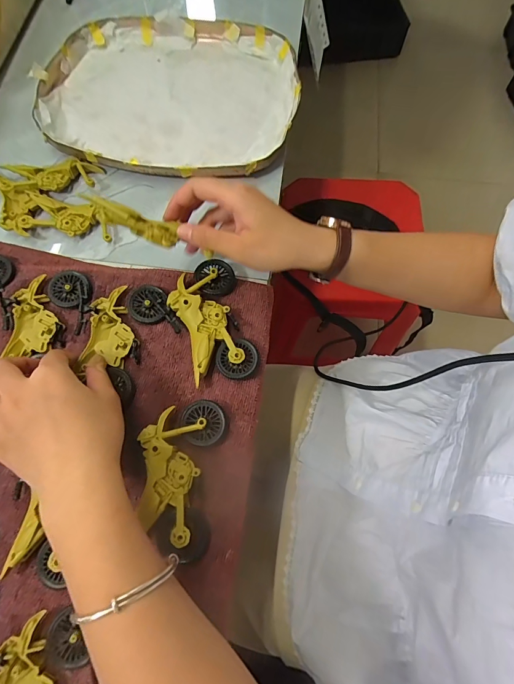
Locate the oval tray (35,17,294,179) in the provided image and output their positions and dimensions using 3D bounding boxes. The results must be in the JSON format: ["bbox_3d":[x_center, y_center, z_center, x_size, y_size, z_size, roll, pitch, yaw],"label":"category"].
[{"bbox_3d":[-0.103,-0.295,0.407,0.291,0.021,0.235,1,72,-1],"label":"oval tray"}]

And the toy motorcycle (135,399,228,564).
[{"bbox_3d":[-0.062,0.102,0.271,0.060,0.021,0.112,7,72,1],"label":"toy motorcycle"}]

